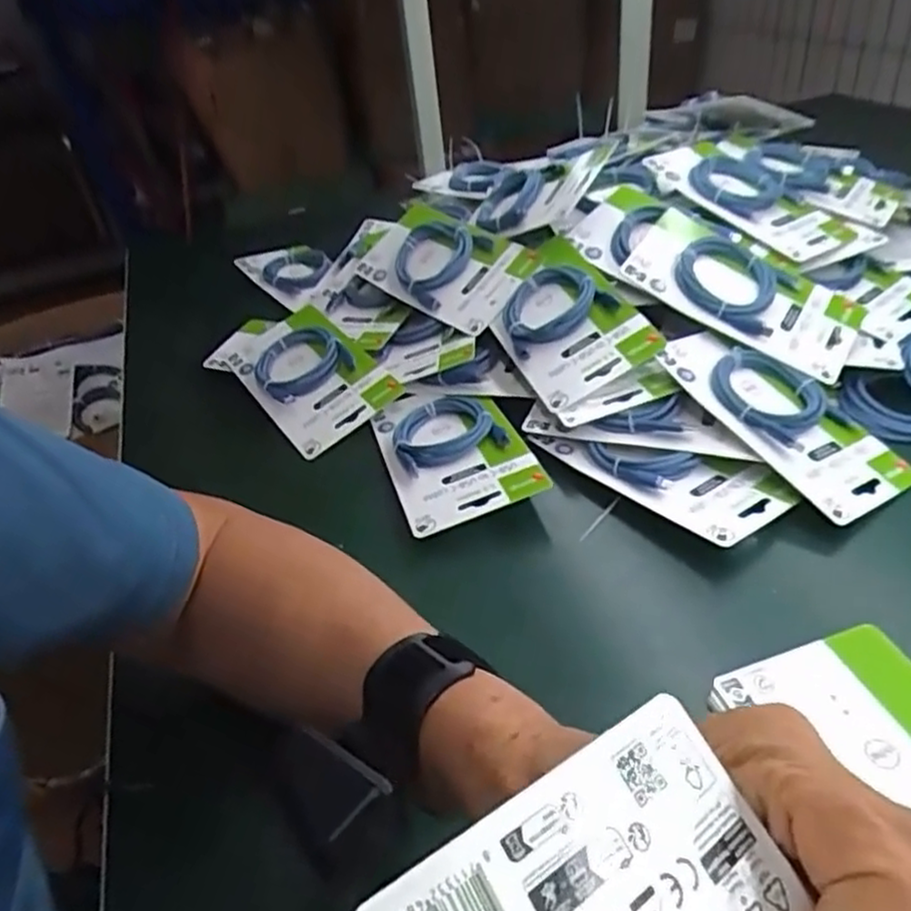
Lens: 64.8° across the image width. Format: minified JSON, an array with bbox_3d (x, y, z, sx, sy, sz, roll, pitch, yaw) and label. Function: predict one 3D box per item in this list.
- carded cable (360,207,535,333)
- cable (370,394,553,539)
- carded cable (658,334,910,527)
[{"bbox_3d":[-0.013,-0.181,0.679,0.180,0.017,0.095,34,79,34],"label":"carded cable"},{"bbox_3d":[-0.005,-0.008,0.550,0.097,0.026,0.171,-15,38,-9],"label":"cable"},{"bbox_3d":[0.233,-0.030,0.507,0.093,0.015,0.174,-21,57,-23],"label":"carded cable"}]

